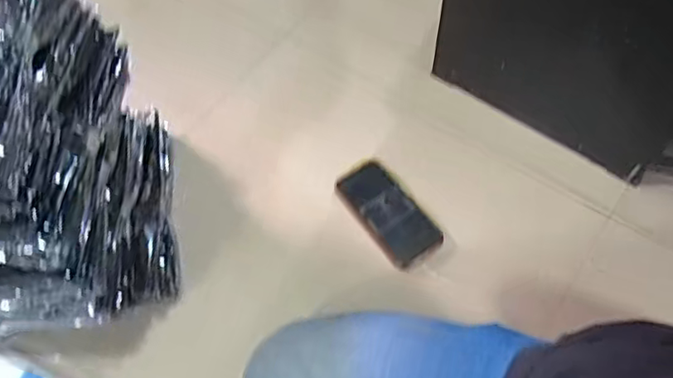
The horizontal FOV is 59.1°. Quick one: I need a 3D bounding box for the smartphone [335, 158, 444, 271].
[{"bbox_3d":[0.077,0.032,0.870,0.089,0.013,0.173,-29,67,-23],"label":"smartphone"}]

